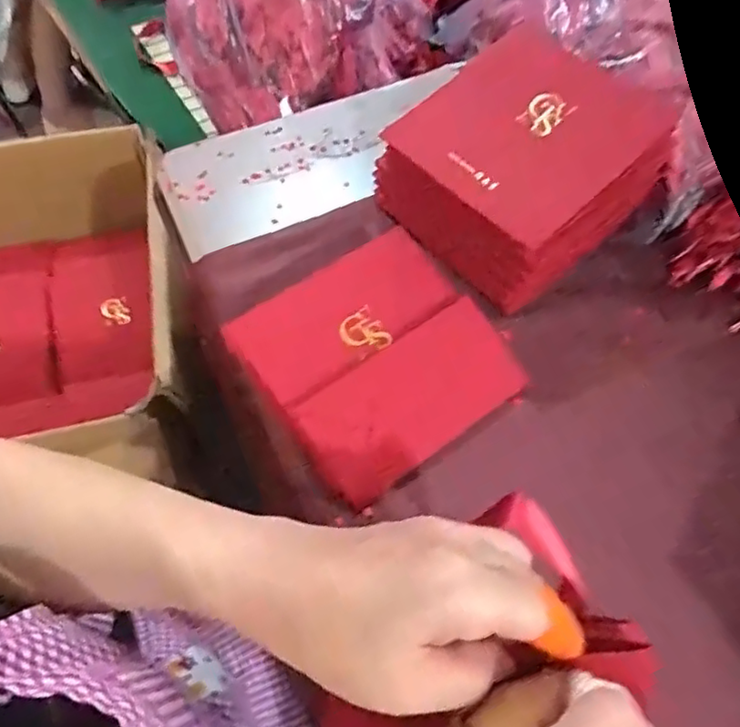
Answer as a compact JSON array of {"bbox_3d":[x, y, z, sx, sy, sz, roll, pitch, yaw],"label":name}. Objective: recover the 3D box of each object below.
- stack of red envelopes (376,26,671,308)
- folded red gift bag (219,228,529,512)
[{"bbox_3d":[0.101,-0.138,0.432,0.162,0.085,0.143,-35,65,-19],"label":"stack of red envelopes"},{"bbox_3d":[0.005,-0.005,0.395,0.141,0.015,0.143,-34,73,-16],"label":"folded red gift bag"}]

